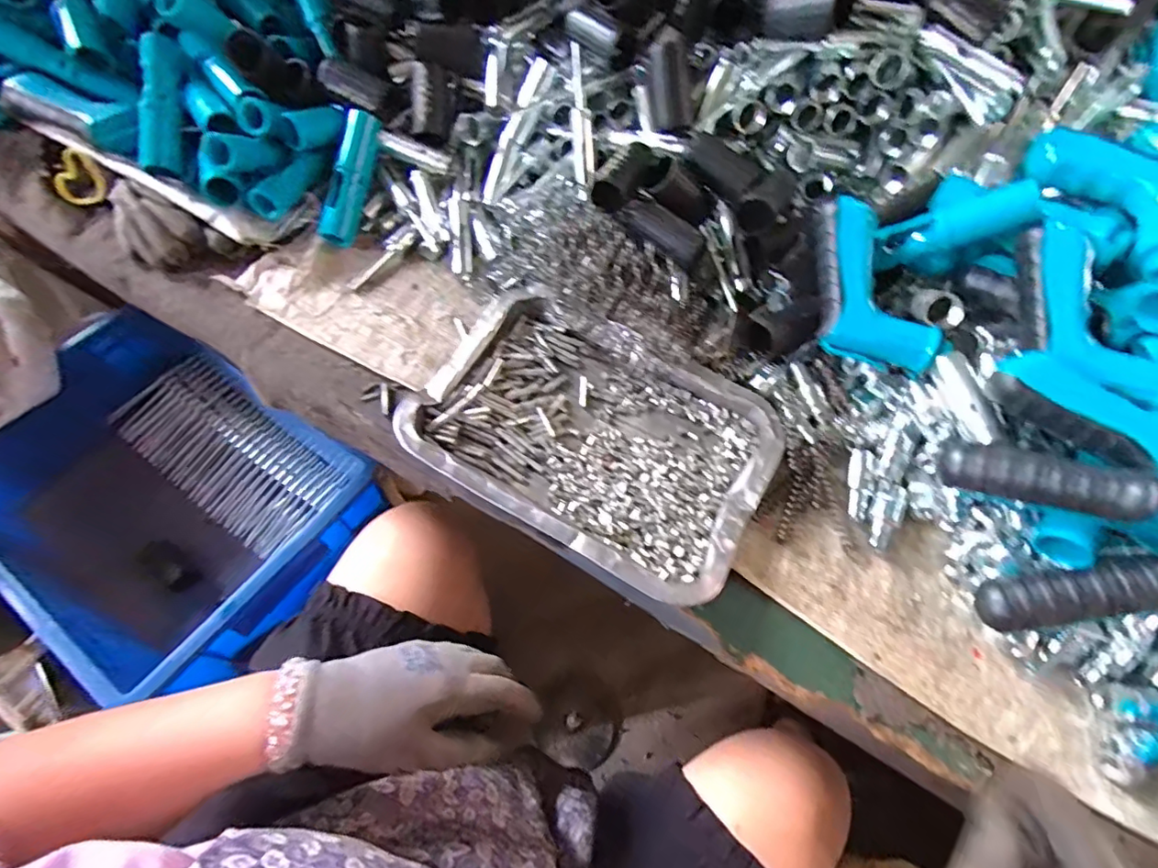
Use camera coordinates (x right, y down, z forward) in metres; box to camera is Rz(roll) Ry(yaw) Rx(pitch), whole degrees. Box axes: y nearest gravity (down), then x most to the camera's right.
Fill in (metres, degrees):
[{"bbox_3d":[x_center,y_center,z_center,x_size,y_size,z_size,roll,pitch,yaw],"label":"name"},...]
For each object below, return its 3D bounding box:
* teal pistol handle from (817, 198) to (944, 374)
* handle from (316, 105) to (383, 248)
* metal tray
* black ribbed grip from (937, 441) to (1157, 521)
[{"bbox_3d":[0.208,-0.105,0.406,0.068,0.029,0.133,-21,90,19],"label":"teal pistol handle"},{"bbox_3d":[-0.202,-0.225,0.479,0.025,0.024,0.117,13,88,3],"label":"handle"},{"bbox_3d":[0.012,-0.002,0.399,0.245,0.029,0.171,28,63,11],"label":"metal tray"},{"bbox_3d":[0.272,0.027,0.322,0.099,0.024,0.021,14,55,42],"label":"black ribbed grip"}]

